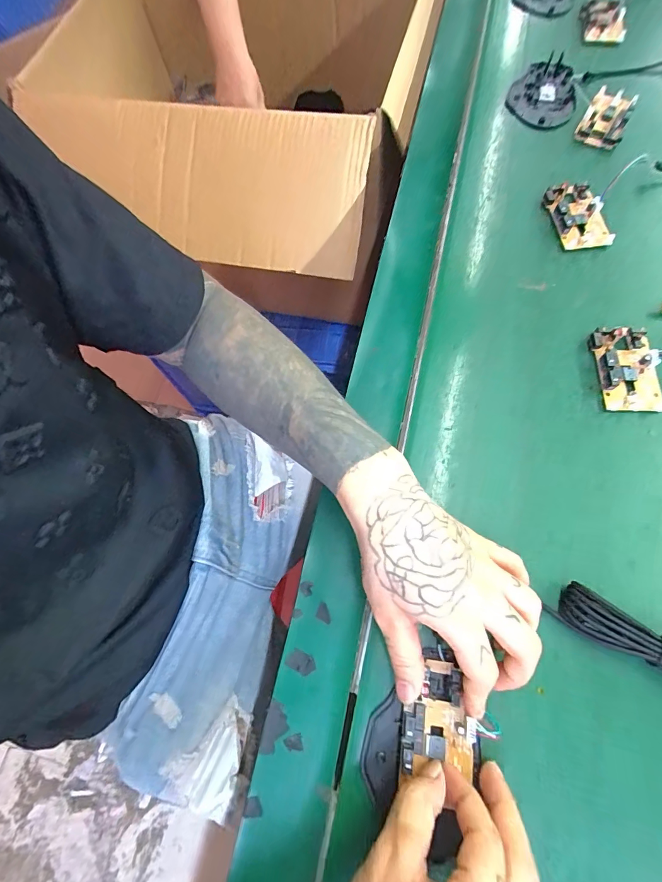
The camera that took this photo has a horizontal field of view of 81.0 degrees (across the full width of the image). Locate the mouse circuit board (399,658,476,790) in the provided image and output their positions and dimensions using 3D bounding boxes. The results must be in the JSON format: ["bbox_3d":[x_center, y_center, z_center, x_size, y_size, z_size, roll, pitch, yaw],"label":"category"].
[{"bbox_3d":[0.067,0.175,0.244,0.044,0.017,0.060,4,71,4],"label":"mouse circuit board"}]

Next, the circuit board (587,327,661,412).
[{"bbox_3d":[0.247,-0.061,0.323,0.047,0.013,0.072,2,71,3],"label":"circuit board"}]

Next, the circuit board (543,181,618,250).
[{"bbox_3d":[0.241,-0.220,0.379,0.047,0.013,0.071,-5,71,1],"label":"circuit board"}]

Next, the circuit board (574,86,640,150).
[{"bbox_3d":[0.303,-0.357,0.425,0.044,0.012,0.085,29,77,12],"label":"circuit board"}]

